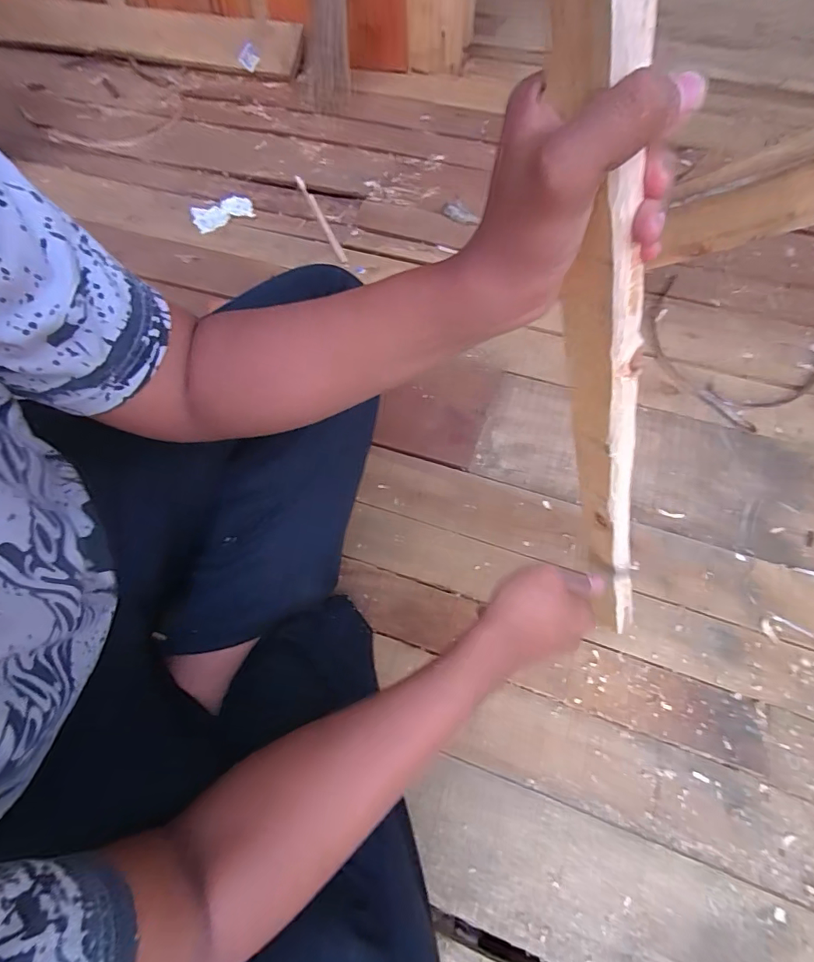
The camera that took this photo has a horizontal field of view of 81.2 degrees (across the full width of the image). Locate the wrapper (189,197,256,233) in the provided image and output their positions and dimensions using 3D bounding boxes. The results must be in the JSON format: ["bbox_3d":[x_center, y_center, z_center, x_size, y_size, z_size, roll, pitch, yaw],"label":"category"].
[{"bbox_3d":[-0.372,-0.542,0.958,0.120,0.015,0.079,-30,63,-16],"label":"wrapper"}]

